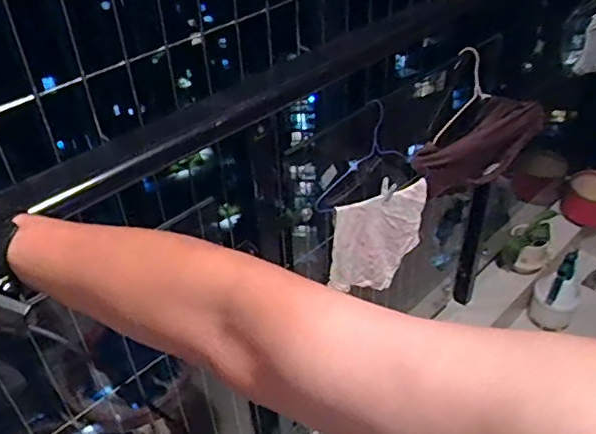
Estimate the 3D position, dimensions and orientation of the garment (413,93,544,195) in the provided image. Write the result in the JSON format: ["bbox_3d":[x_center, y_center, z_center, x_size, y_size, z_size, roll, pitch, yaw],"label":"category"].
[{"bbox_3d":[0.422,-0.162,1.368,0.382,0.244,0.064,-17,42,-17],"label":"garment"}]

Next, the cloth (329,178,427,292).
[{"bbox_3d":[0.169,0.056,1.234,0.219,0.252,0.028,-19,42,-19],"label":"cloth"}]

